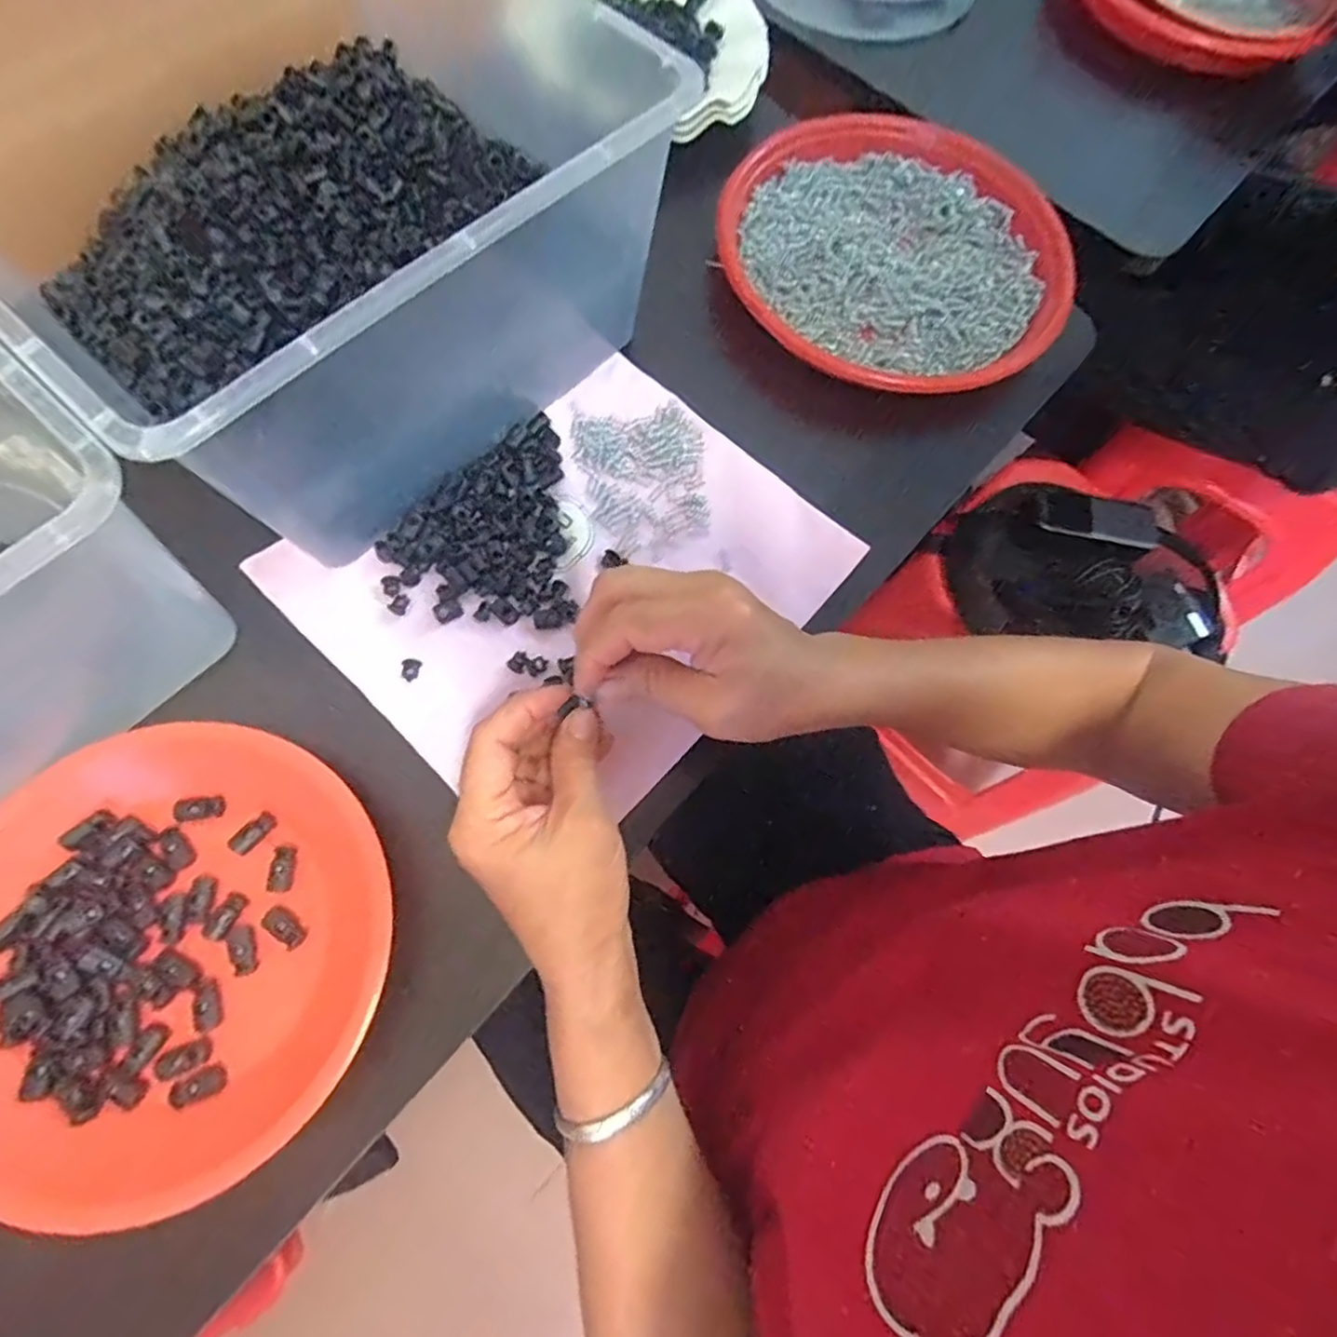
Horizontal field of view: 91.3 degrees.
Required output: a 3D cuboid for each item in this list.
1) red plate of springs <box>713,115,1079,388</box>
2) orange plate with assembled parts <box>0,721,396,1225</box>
[{"bbox_3d":[0.151,-0.288,0.450,0.228,0.034,0.231,1,72,-4],"label":"red plate of springs"},{"bbox_3d":[-0.226,0.123,0.289,0.195,0.024,0.184,1,72,-4],"label":"orange plate with assembled parts"}]

